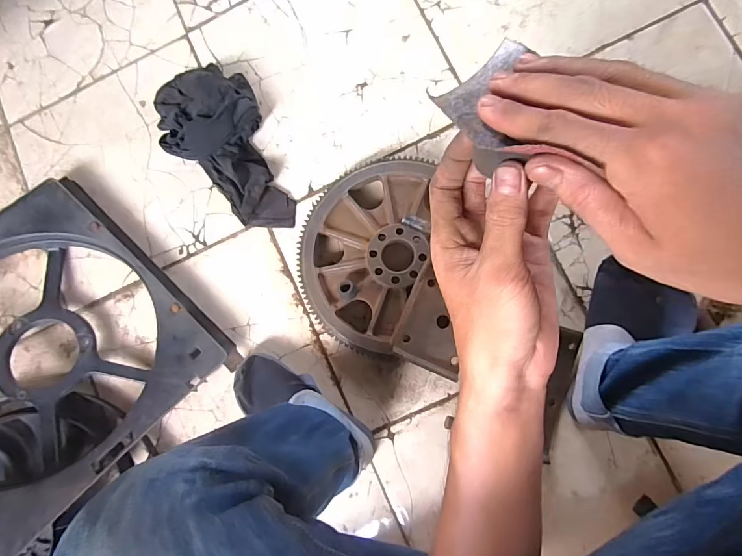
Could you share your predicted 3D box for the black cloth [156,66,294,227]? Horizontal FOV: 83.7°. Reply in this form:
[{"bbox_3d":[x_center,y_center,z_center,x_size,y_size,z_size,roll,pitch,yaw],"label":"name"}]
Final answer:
[{"bbox_3d":[-0.252,-0.229,0.718,0.176,0.070,0.337,-34,82,4],"label":"black cloth"}]

